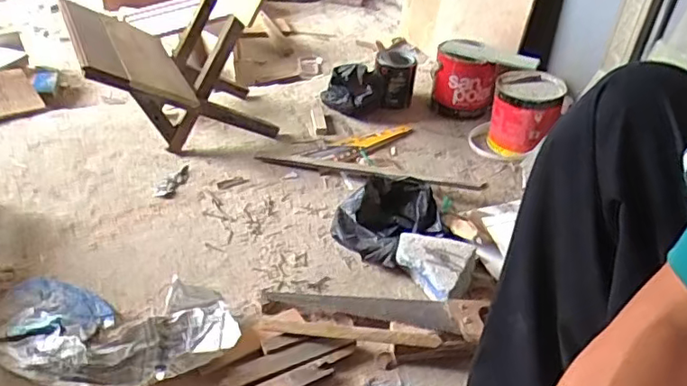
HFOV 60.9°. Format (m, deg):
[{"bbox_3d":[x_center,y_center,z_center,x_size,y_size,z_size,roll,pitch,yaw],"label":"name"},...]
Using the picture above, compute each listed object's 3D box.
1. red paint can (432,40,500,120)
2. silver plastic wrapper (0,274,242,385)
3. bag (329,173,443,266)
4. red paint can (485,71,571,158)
[{"bbox_3d":[0.306,-0.282,1.494,0.152,0.164,0.122,12,38,10],"label":"red paint can"},{"bbox_3d":[-0.343,0.202,0.862,0.373,0.051,0.187,7,37,2],"label":"silver plastic wrapper"},{"bbox_3d":[0.076,0.046,1.078,0.159,0.100,0.178,31,44,30],"label":"bag"},{"bbox_3d":[0.421,-0.182,1.365,0.152,0.157,0.156,17,38,15],"label":"red paint can"}]

